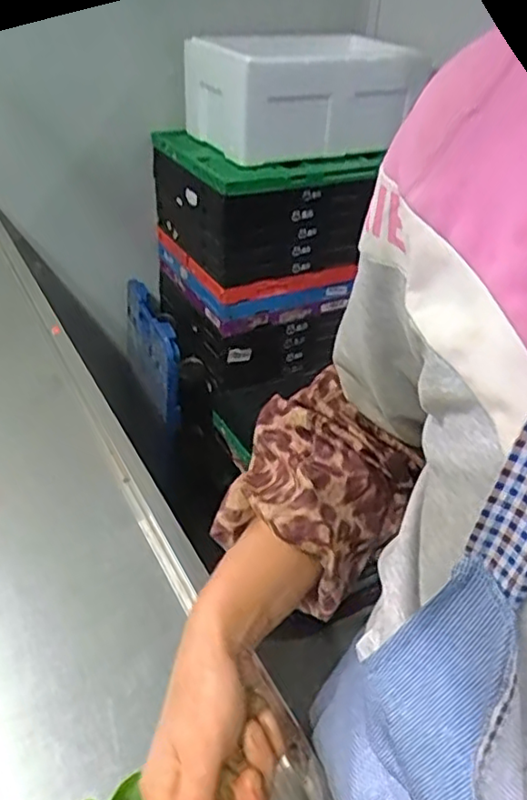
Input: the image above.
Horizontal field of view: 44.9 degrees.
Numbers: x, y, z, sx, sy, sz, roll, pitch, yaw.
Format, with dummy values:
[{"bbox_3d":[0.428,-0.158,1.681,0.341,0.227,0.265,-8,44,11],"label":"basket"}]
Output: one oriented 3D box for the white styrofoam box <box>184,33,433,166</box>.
[{"bbox_3d":[0.100,-0.654,1.360,0.487,0.207,0.232,-20,41,-29],"label":"white styrofoam box"}]

